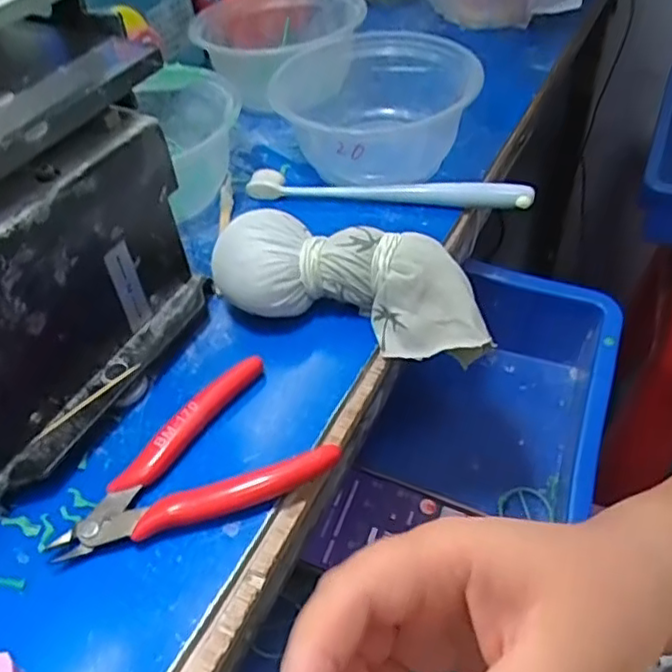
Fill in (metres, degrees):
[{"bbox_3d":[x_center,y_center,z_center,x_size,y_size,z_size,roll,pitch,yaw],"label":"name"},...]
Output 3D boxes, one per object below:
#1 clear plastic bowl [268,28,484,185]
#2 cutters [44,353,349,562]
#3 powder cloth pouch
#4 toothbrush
[{"bbox_3d":[0.025,-0.166,0.461,0.123,0.058,0.149,-19,48,-13],"label":"clear plastic bowl"},{"bbox_3d":[-0.067,0.061,0.291,0.116,0.012,0.073,-29,50,-20],"label":"cutters"},{"bbox_3d":[0.010,-0.031,0.342,0.147,0.042,0.054,16,49,3],"label":"powder cloth pouch"},{"bbox_3d":[0.032,-0.092,0.425,0.184,0.022,0.017,8,48,12],"label":"toothbrush"}]

